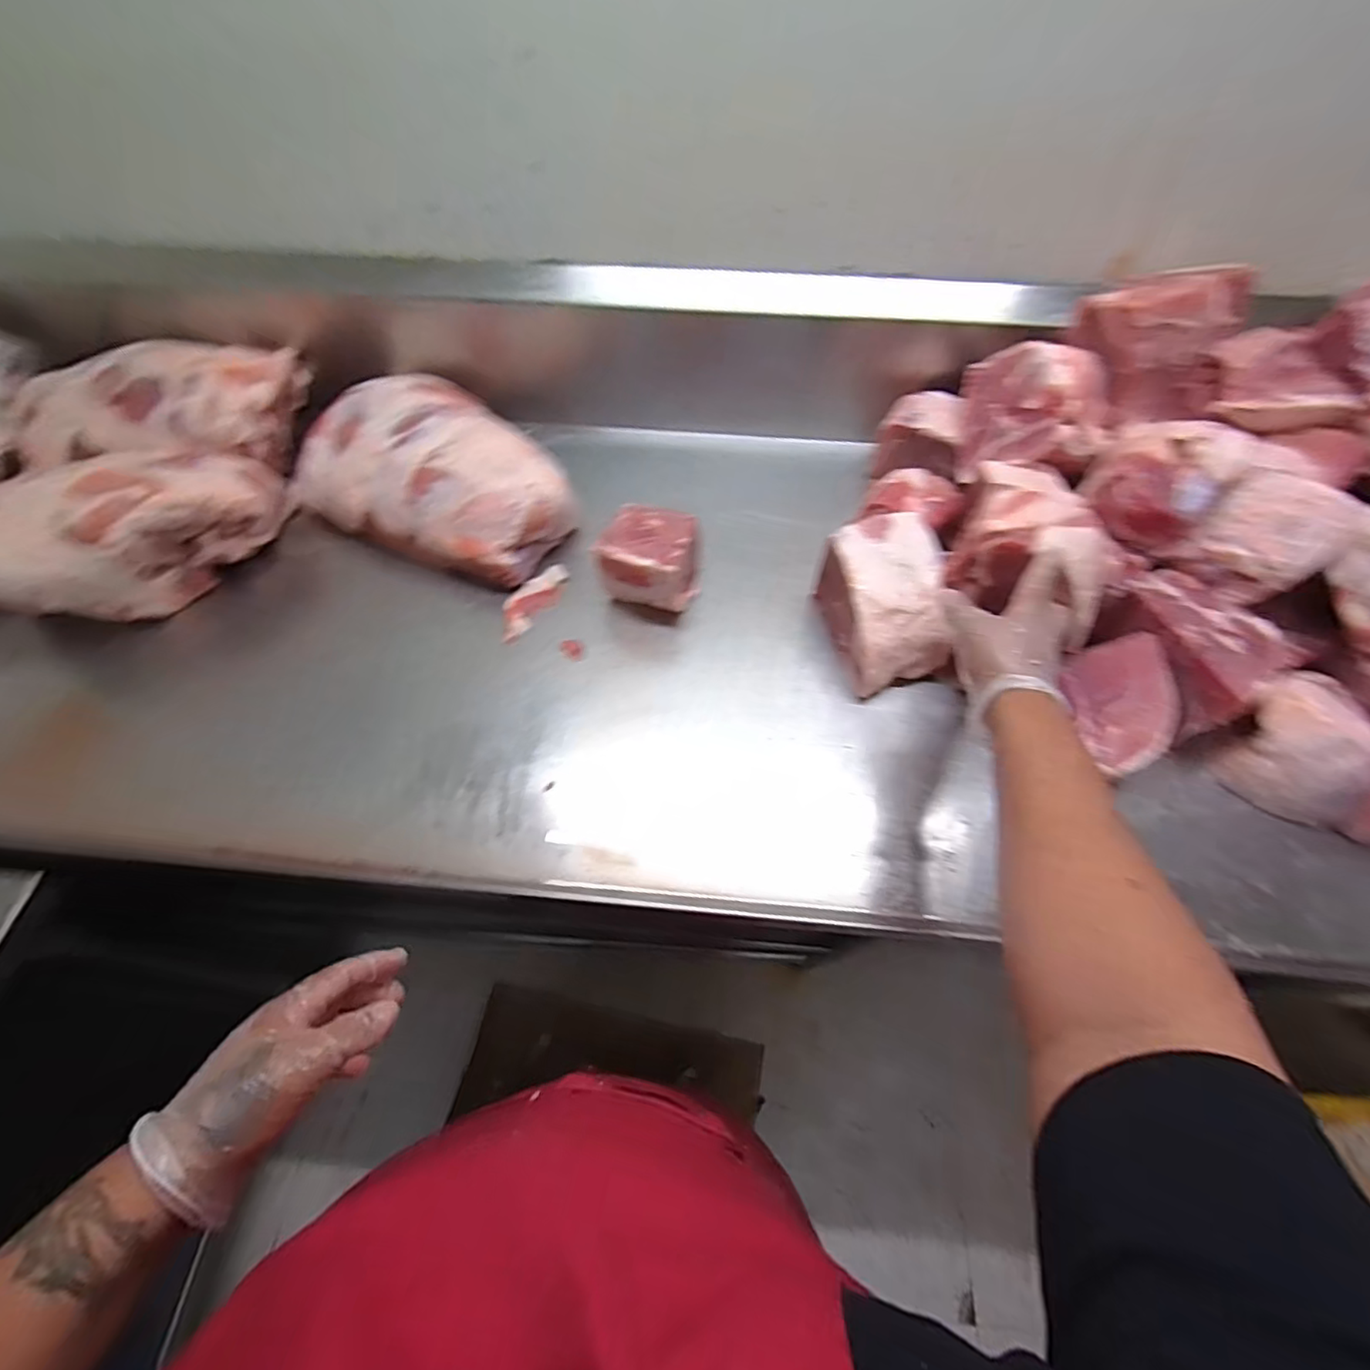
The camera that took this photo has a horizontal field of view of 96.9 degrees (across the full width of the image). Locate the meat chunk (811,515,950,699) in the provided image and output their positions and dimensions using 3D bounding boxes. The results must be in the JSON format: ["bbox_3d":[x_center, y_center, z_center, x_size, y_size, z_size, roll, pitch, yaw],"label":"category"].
[{"bbox_3d":[0.213,-0.085,0.651,0.100,0.111,0.155,-8,58,-5],"label":"meat chunk"}]

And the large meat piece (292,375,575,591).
[{"bbox_3d":[-0.306,-0.257,0.758,0.328,0.108,0.220,30,63,18],"label":"large meat piece"}]

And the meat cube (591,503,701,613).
[{"bbox_3d":[-0.038,-0.147,0.704,0.104,0.081,0.110,18,60,11],"label":"meat cube"}]

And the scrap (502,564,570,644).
[{"bbox_3d":[-0.183,-0.101,0.726,0.046,0.011,0.123,29,62,17],"label":"scrap"}]

